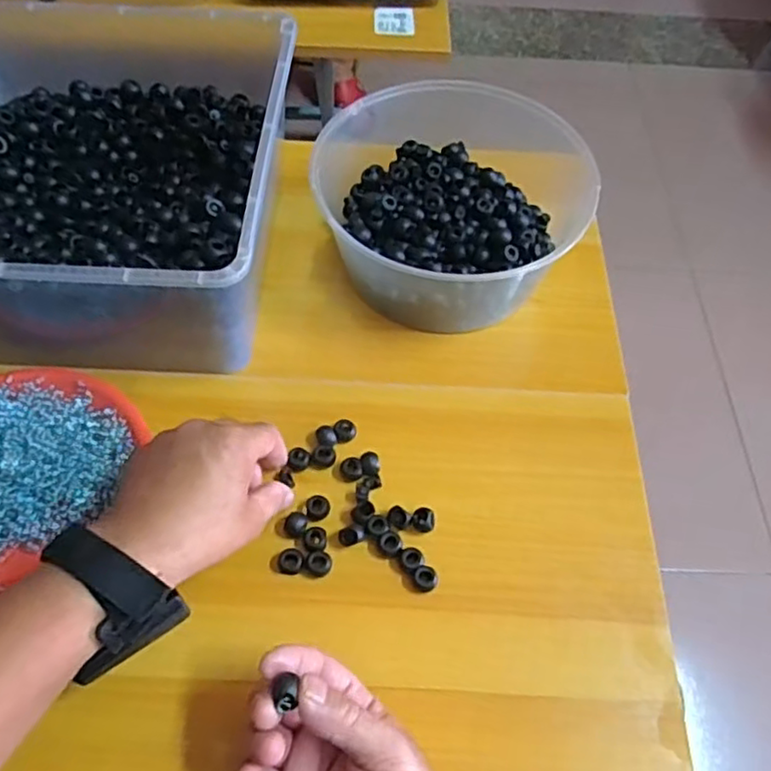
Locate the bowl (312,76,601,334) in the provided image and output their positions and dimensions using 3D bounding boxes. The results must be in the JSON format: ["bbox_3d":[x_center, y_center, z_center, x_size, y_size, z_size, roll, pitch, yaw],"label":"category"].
[{"bbox_3d":[0.052,-0.156,0.563,0.216,0.106,0.210,1,58,-2],"label":"bowl"}]

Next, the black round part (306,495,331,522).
[{"bbox_3d":[-0.049,0.090,0.471,0.017,0.009,0.019,7,58,2],"label":"black round part"}]

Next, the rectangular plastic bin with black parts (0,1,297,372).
[{"bbox_3d":[-0.234,-0.162,0.535,0.301,0.139,0.297,3,58,0],"label":"rectangular plastic bin with black parts"}]

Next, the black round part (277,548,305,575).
[{"bbox_3d":[-0.066,0.122,0.446,0.018,0.007,0.017,1,58,-2],"label":"black round part"}]

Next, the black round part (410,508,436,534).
[{"bbox_3d":[0.028,0.097,0.463,0.017,0.008,0.016,1,58,-2],"label":"black round part"}]

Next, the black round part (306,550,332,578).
[{"bbox_3d":[-0.046,0.124,0.447,0.016,0.007,0.016,1,58,-2],"label":"black round part"}]

